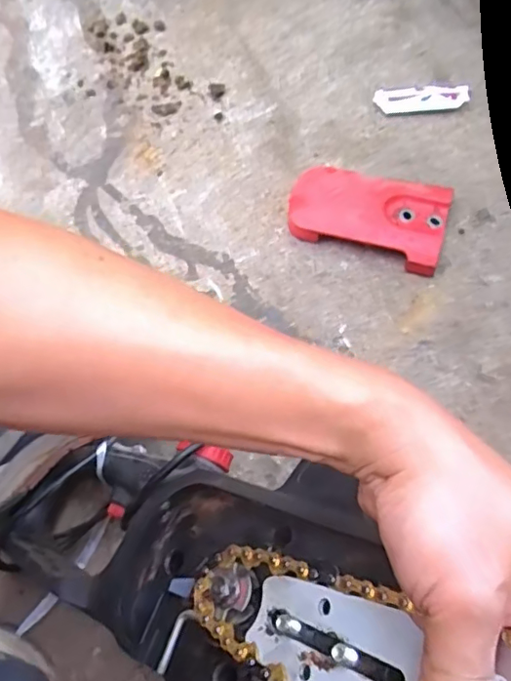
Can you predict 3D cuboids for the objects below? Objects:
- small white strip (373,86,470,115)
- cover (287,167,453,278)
[{"bbox_3d":[0.207,-0.296,0.670,0.114,0.010,0.037,-2,71,-2],"label":"small white strip"},{"bbox_3d":[0.122,-0.140,0.599,0.167,0.032,0.093,18,72,5],"label":"cover"}]

